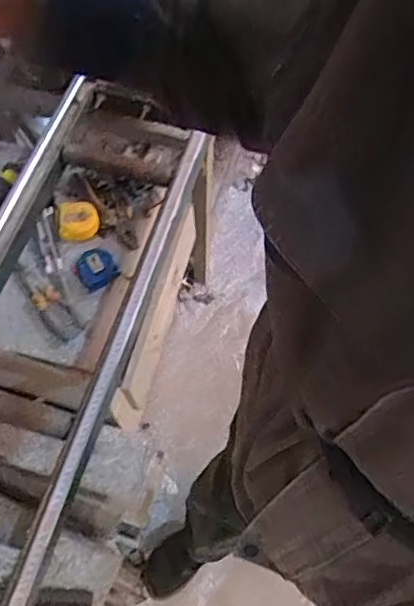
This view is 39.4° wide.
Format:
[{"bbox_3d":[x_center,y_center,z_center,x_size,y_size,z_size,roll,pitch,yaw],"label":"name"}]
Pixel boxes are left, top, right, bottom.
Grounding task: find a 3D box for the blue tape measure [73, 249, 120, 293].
[{"bbox_3d":[-0.186,-0.058,0.970,0.067,0.031,0.056,-29,68,-14],"label":"blue tape measure"}]

